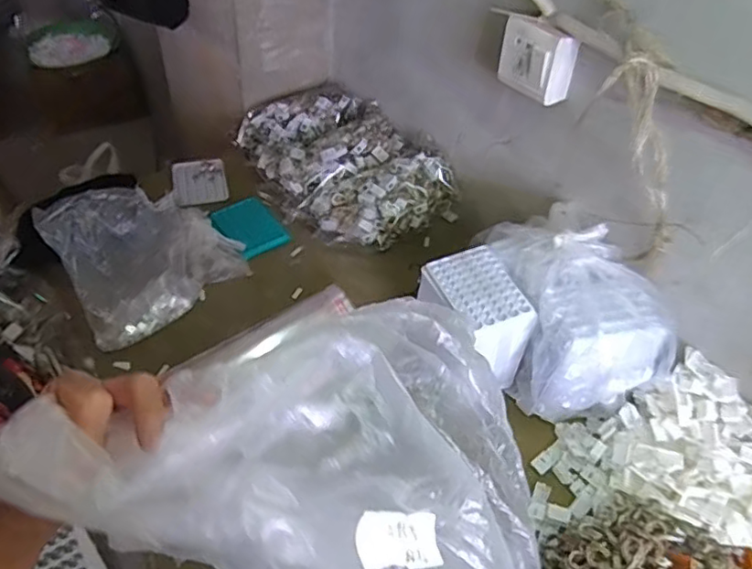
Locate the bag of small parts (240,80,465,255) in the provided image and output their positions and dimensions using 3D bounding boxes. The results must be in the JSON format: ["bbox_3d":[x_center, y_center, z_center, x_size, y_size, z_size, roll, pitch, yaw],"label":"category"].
[{"bbox_3d":[-0.067,-0.222,1.068,0.247,0.089,0.399,-25,52,-25],"label":"bag of small parts"}]

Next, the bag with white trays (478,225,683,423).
[{"bbox_3d":[0.250,0.029,0.779,0.174,0.184,0.238,-10,47,-13],"label":"bag with white trays"}]

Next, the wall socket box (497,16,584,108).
[{"bbox_3d":[0.204,-0.284,0.758,0.048,0.082,0.085,-23,51,-24],"label":"wall socket box"}]

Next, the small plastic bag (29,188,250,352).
[{"bbox_3d":[-0.309,-0.052,0.840,0.229,0.167,0.106,-31,55,-30],"label":"small plastic bag"}]

